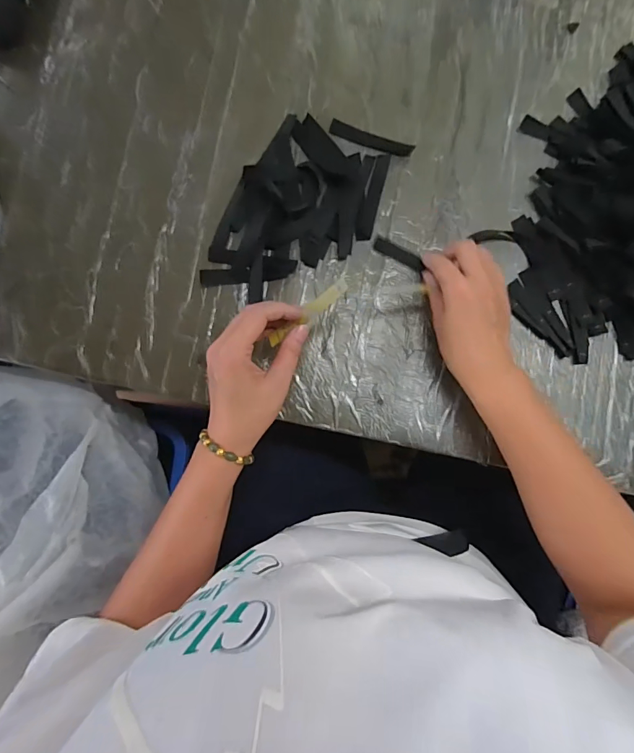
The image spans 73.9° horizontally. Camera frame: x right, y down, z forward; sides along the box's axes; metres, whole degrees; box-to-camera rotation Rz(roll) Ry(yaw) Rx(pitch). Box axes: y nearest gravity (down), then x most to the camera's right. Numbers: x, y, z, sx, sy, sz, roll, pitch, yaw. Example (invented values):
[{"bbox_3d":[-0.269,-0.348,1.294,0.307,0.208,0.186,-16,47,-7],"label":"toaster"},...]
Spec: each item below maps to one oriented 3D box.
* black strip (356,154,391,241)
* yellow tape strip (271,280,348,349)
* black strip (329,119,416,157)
[{"bbox_3d":[0.059,-0.187,0.438,0.015,0.004,0.094,14,85,2],"label":"black strip"},{"bbox_3d":[-0.009,-0.054,0.372,0.086,0.017,0.016,-34,85,25],"label":"yellow tape strip"},{"bbox_3d":[0.058,-0.253,0.450,0.090,0.004,0.018,19,86,3],"label":"black strip"}]

